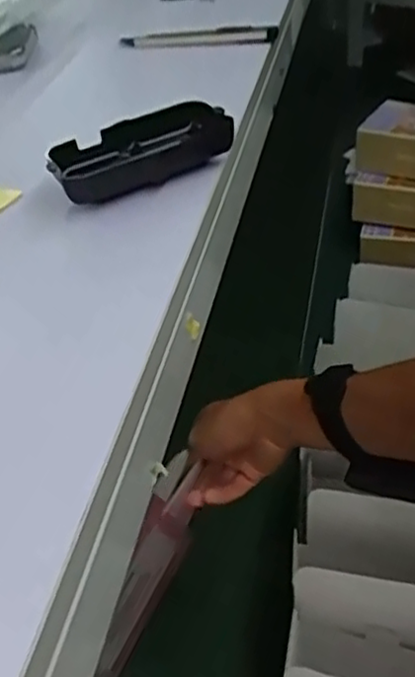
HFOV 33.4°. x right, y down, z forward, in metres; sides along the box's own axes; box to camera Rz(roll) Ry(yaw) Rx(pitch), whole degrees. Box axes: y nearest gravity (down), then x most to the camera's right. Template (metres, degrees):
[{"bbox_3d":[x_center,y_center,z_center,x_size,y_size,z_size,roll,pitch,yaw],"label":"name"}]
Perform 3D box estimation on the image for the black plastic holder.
[{"bbox_3d":[-0.043,-0.119,0.438,0.110,0.032,0.043,-16,42,-9],"label":"black plastic holder"}]

